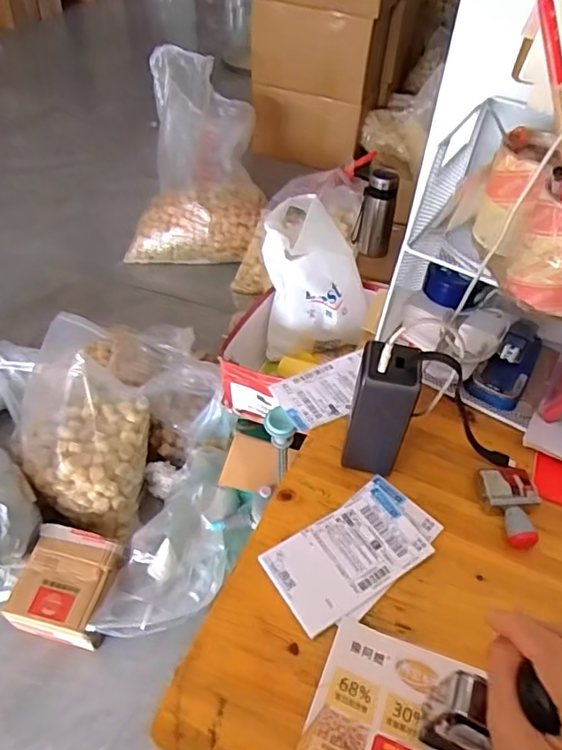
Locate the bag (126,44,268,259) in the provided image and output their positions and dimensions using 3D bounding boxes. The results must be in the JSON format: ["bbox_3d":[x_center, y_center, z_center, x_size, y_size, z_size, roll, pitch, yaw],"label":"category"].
[{"bbox_3d":[-0.237,-0.617,1.593,0.364,0.176,0.596,1,80,-4],"label":"bag"}]

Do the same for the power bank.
[{"bbox_3d":[0.086,0.033,0.491,0.051,0.132,0.044,7,46,2],"label":"power bank"}]

